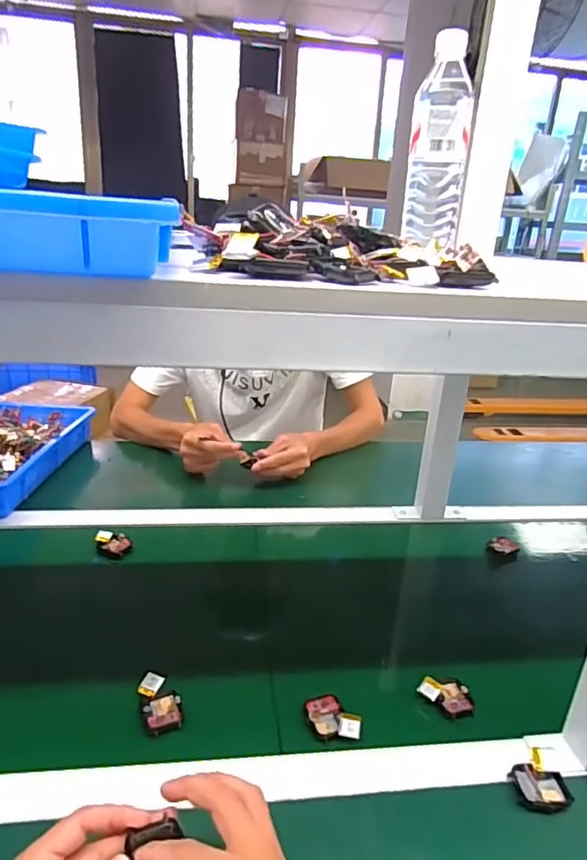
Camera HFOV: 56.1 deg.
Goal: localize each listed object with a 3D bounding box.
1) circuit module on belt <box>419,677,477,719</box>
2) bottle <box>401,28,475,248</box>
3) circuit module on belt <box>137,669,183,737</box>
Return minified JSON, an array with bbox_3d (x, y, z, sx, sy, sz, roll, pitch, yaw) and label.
[{"bbox_3d":[0.161,0.279,0.575,0.057,0.011,0.046,8,23,-22],"label":"circuit module on belt"},{"bbox_3d":[0.159,-0.311,0.603,0.065,0.200,0.068,8,23,9],"label":"bottle"},{"bbox_3d":[-0.131,0.267,0.541,0.038,0.020,0.064,-6,24,-23],"label":"circuit module on belt"}]

